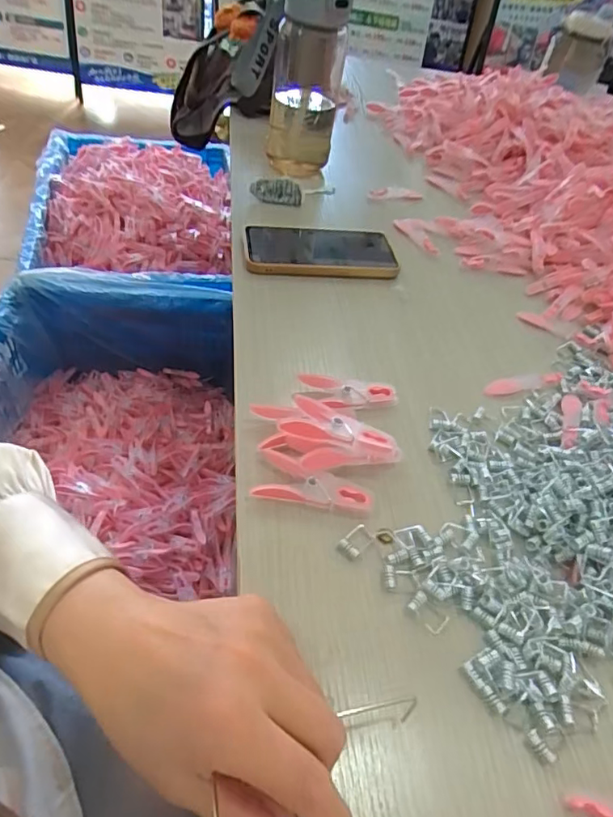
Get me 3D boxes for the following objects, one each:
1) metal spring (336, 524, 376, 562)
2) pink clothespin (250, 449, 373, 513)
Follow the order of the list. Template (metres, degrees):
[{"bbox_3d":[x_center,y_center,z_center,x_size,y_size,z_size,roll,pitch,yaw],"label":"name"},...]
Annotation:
[{"bbox_3d":[0.032,0.083,0.328,0.016,0.006,0.025,35,51,20],"label":"metal spring"},{"bbox_3d":[0.004,0.052,0.343,0.077,0.017,0.032,17,47,5],"label":"pink clothespin"}]

